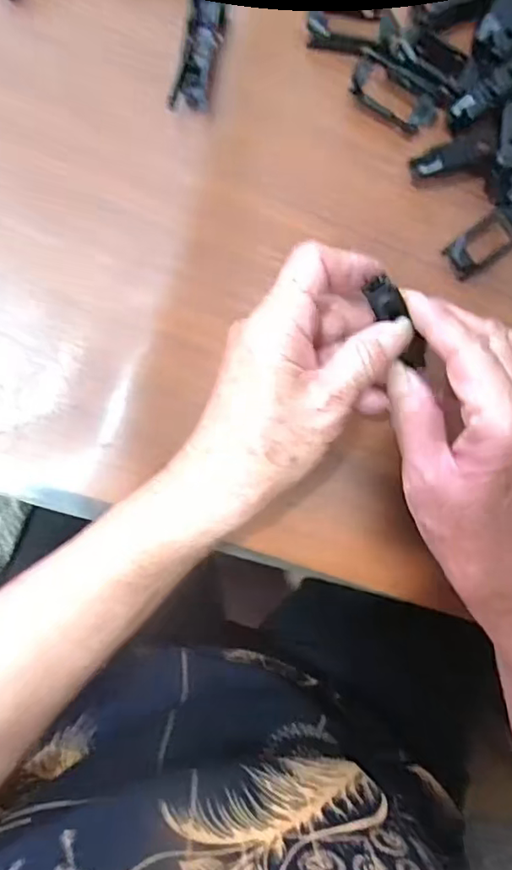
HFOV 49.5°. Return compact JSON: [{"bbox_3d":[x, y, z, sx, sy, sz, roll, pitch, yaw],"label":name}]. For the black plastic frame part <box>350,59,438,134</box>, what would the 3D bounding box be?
[{"bbox_3d":[0.076,-0.186,0.306,0.051,0.004,0.022,26,102,-8],"label":"black plastic frame part"}]

